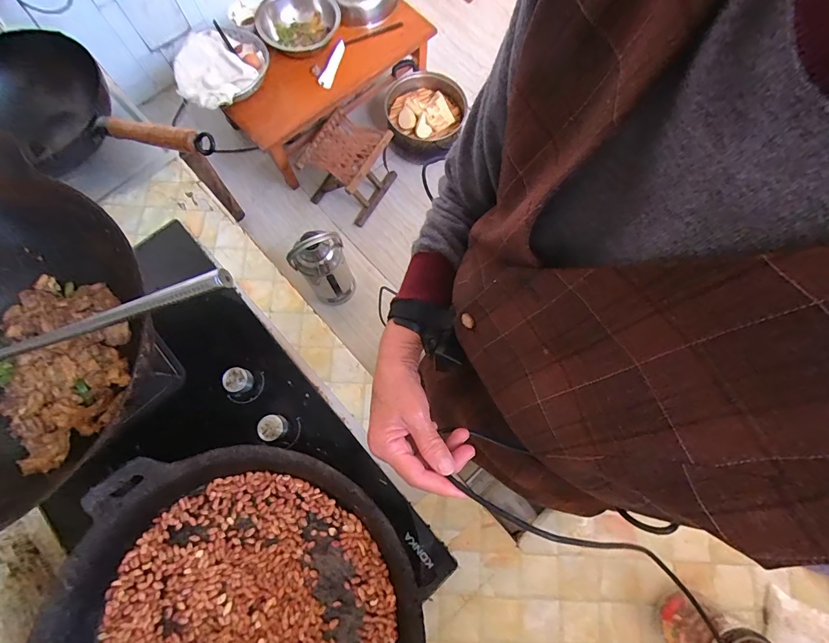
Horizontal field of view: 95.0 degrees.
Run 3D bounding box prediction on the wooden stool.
[{"bbox_3d":[-0.237,-0.580,1.428,0.253,0.247,0.289,31,77,7],"label":"wooden stool"}]

